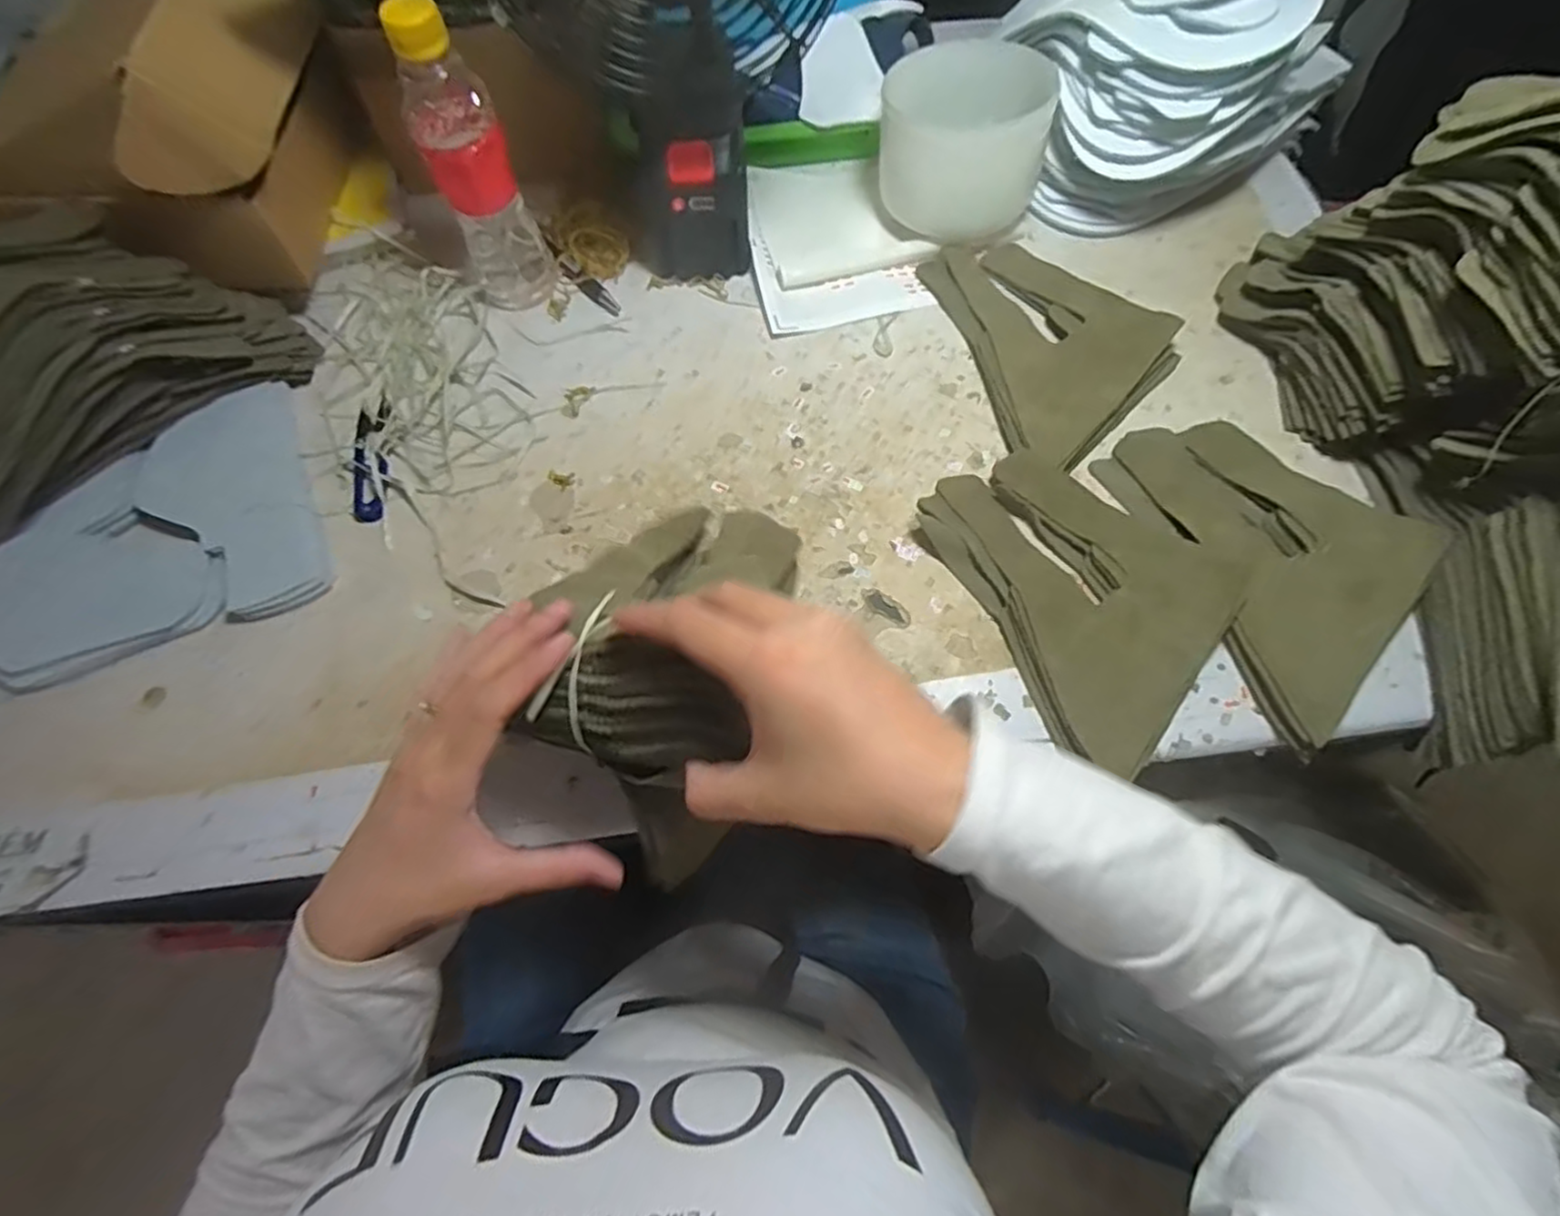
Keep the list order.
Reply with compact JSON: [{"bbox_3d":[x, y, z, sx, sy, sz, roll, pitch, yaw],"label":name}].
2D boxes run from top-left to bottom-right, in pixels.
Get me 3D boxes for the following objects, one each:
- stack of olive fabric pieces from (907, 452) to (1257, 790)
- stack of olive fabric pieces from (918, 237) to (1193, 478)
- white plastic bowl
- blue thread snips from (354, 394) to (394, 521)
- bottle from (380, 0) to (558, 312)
[{"bbox_3d":[0.165,-0.010,0.423,0.185,0.026,0.150,35,72,15],"label":"stack of olive fabric pieces"},{"bbox_3d":[0.177,-0.199,0.504,0.146,0.024,0.191,-38,71,-14],"label":"stack of olive fabric pieces"},{"bbox_3d":[0.138,-0.353,0.530,0.122,0.077,0.107,18,68,9],"label":"white plastic bowl"},{"bbox_3d":[-0.285,-0.105,0.485,0.027,0.005,0.101,-13,67,-4],"label":"blue thread snips"},{"bbox_3d":[-0.207,-0.292,0.468,0.057,0.188,0.053,-25,68,-9],"label":"bottle"}]

